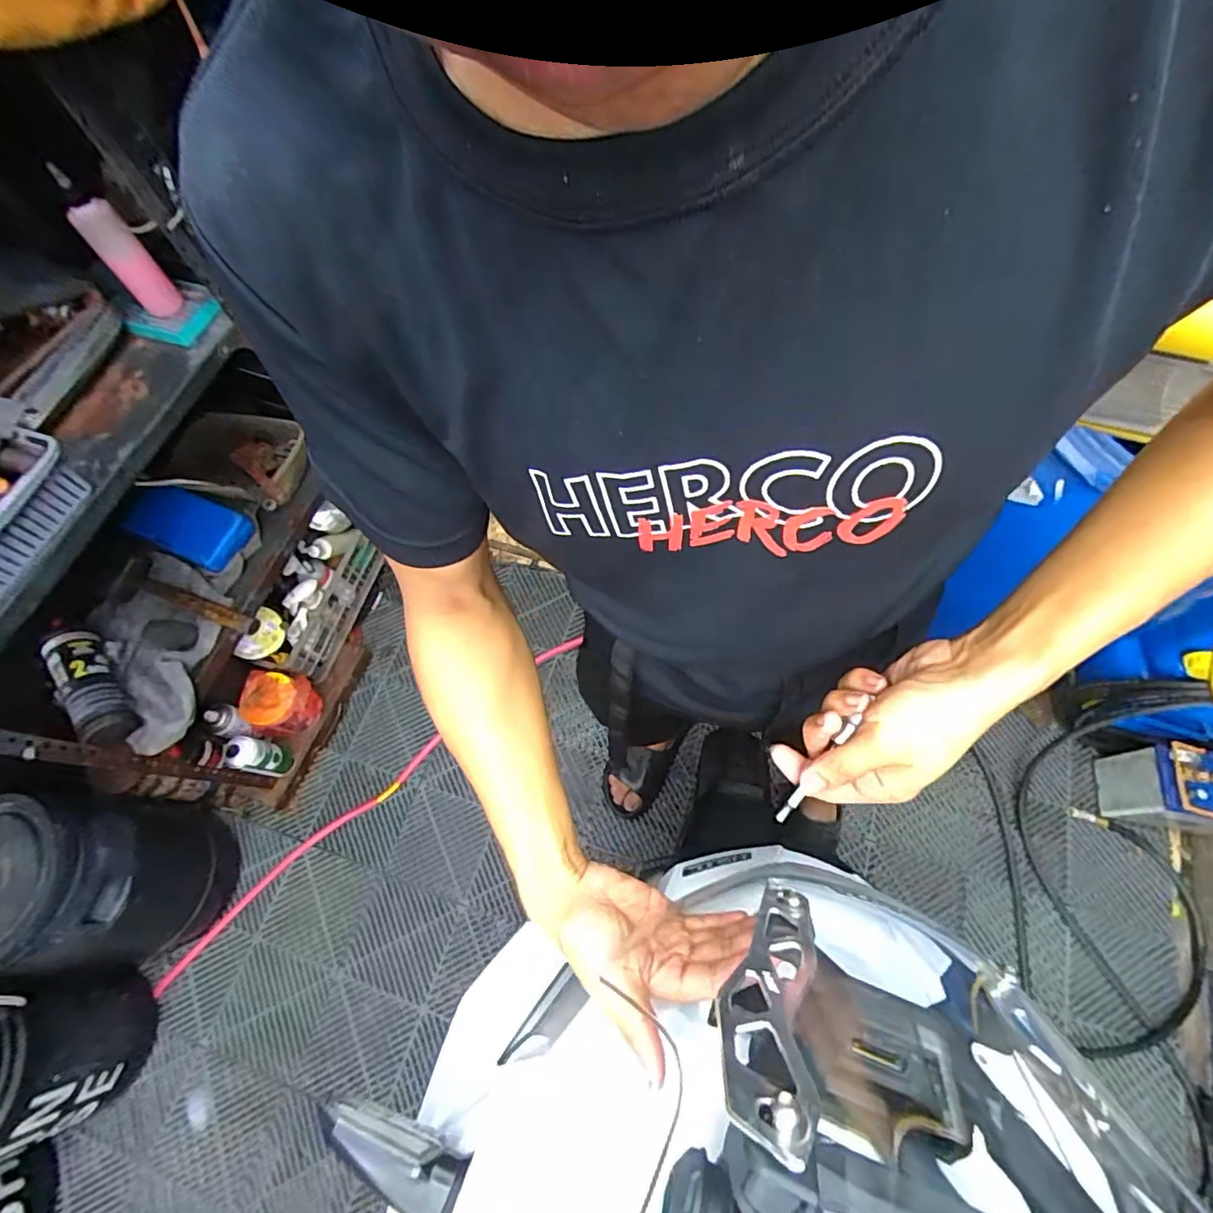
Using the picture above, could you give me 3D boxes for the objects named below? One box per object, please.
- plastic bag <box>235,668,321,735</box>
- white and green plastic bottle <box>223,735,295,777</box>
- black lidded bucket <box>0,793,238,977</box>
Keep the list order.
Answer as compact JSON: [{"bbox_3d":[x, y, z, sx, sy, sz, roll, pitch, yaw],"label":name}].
[{"bbox_3d":[-0.724,0.225,1.308,0.120,0.125,0.133,4,66,5],"label":"plastic bag"},{"bbox_3d":[-0.747,0.324,1.250,0.068,0.152,0.067,-1,66,2],"label":"white and green plastic bottle"},{"bbox_3d":[-0.988,0.526,1.114,0.295,0.443,0.279,-1,68,2],"label":"black lidded bucket"}]

